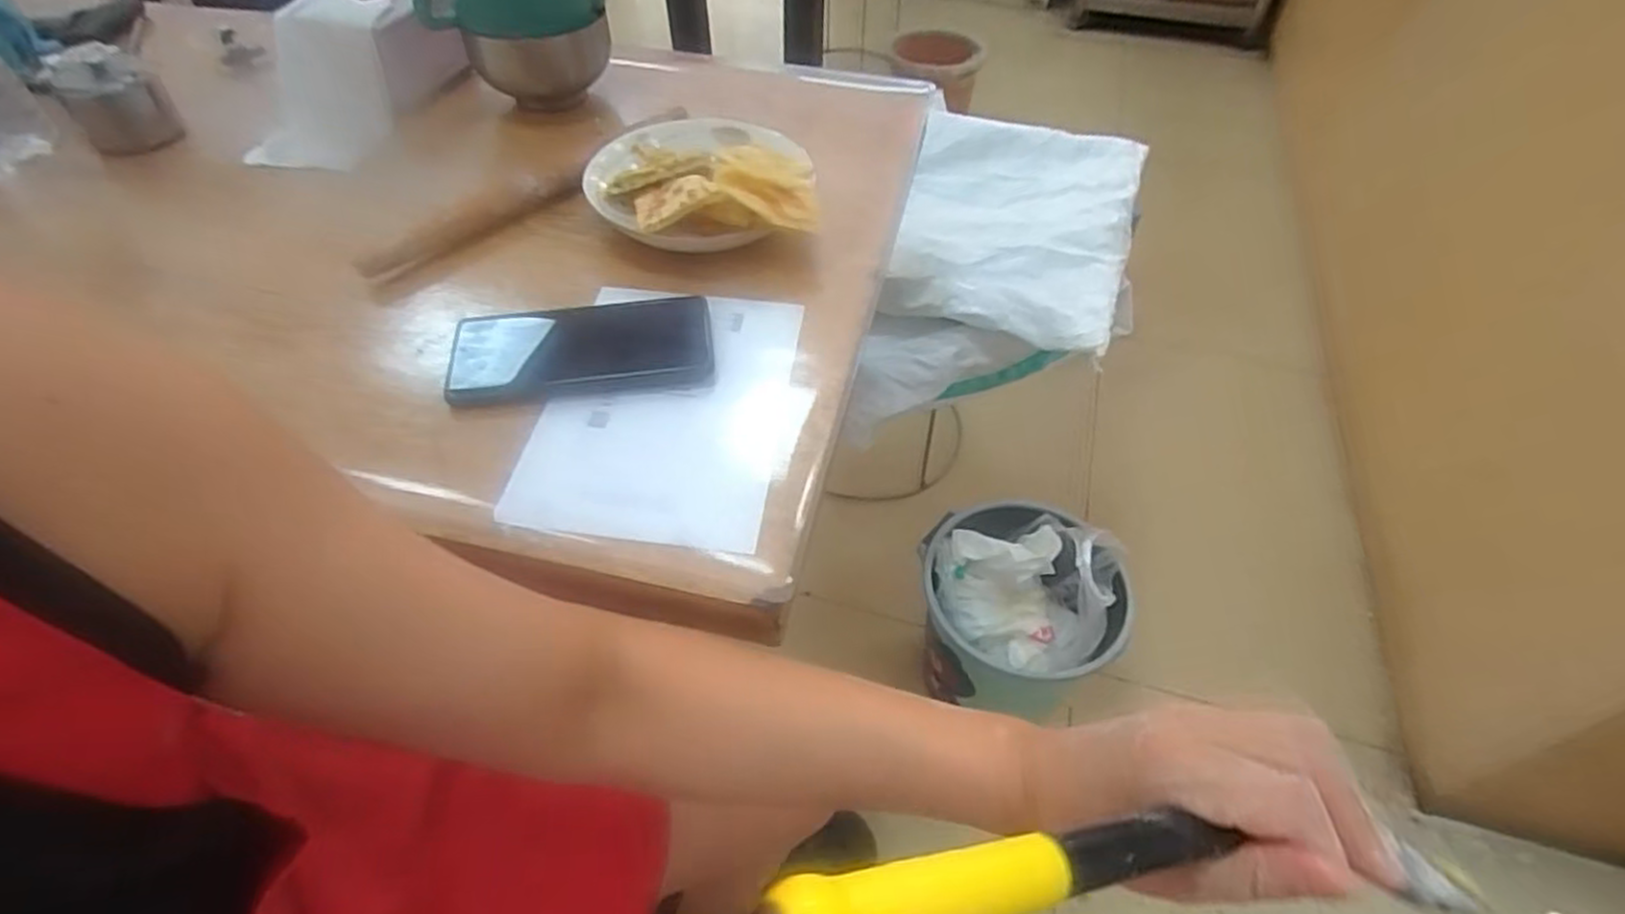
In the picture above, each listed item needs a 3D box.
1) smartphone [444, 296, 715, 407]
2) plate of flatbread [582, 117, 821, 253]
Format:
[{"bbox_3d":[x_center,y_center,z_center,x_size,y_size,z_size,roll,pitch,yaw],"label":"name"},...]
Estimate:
[{"bbox_3d":[-0.150,-0.070,0.503,0.164,0.016,0.079,-6,51,-5],"label":"smartphone"},{"bbox_3d":[-0.086,-0.221,0.605,0.168,0.048,0.162,-3,51,-3],"label":"plate of flatbread"}]

